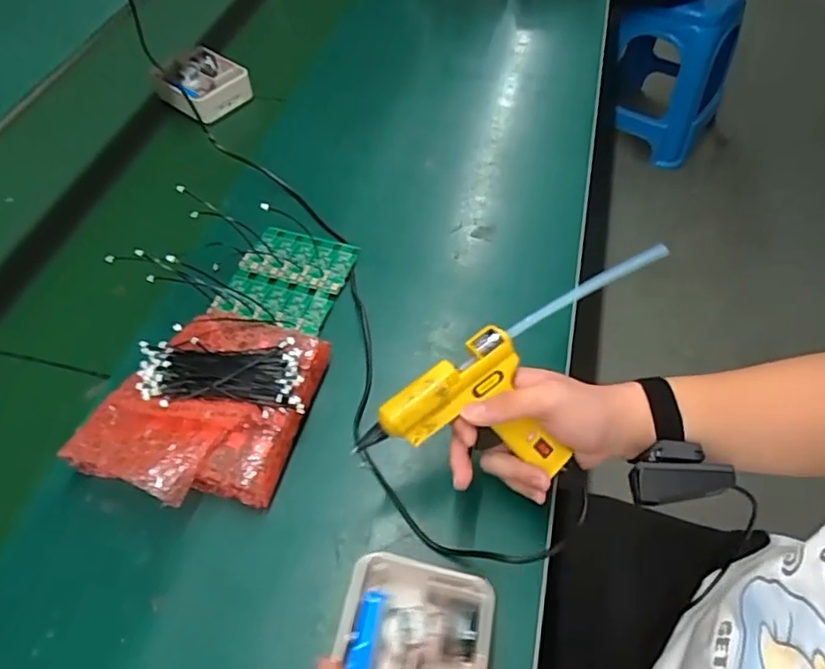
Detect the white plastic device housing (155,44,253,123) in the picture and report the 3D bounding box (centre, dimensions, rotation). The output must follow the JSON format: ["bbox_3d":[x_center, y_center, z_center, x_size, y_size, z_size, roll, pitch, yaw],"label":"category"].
[{"bbox_3d":[-0.314,-0.368,0.851,0.119,0.044,0.103,34,61,24],"label":"white plastic device housing"}]

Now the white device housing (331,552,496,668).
[{"bbox_3d":[0.002,0.217,0.413,0.100,0.051,0.097,10,54,9],"label":"white device housing"}]

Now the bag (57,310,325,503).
[{"bbox_3d":[-0.187,0.062,0.535,0.172,0.064,0.189,13,55,11],"label":"bag"}]

